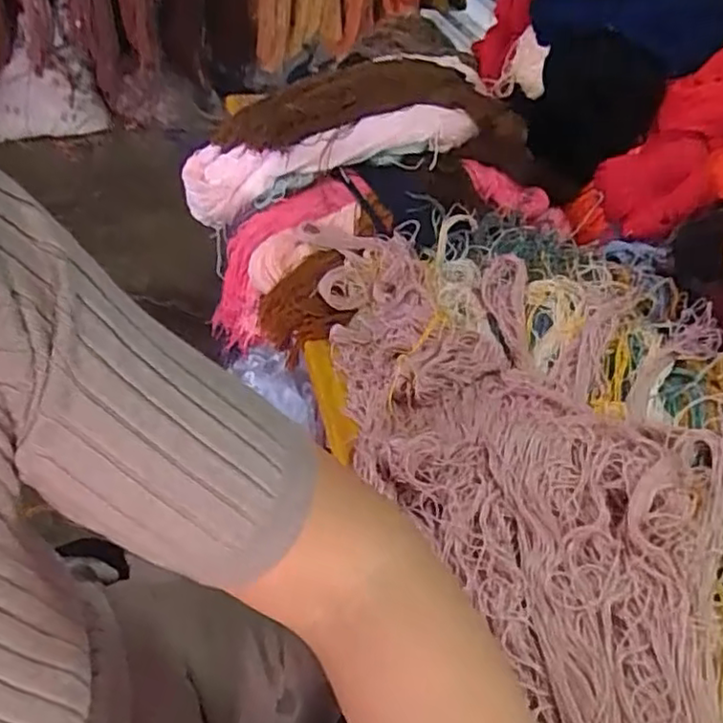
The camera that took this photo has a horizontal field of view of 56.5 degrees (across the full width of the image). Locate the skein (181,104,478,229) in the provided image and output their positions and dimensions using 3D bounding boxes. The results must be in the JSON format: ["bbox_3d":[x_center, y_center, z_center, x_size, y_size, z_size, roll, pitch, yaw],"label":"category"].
[{"bbox_3d":[-0.052,-0.247,0.837,0.381,0.100,0.070,-12,40,11],"label":"skein"}]

